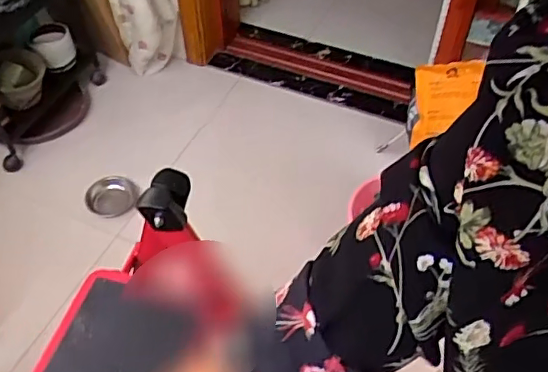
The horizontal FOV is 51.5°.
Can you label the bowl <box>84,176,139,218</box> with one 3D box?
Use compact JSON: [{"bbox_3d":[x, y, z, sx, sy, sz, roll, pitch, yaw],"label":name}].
[{"bbox_3d":[-0.483,0.035,1.690,0.141,0.039,0.131,0,51,0],"label":"bowl"}]

